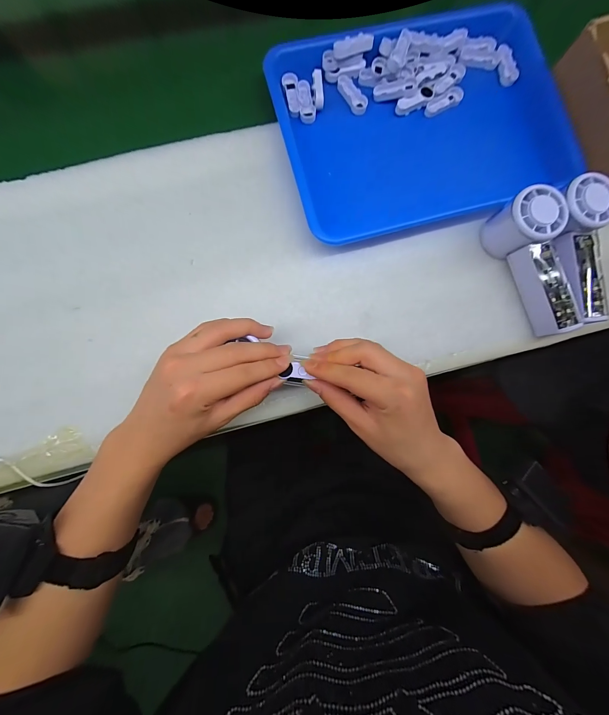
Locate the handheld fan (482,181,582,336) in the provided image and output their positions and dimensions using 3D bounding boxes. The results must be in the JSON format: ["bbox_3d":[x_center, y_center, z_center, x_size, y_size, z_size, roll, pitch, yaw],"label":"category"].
[{"bbox_3d":[0.259,-0.101,0.318,0.057,0.058,0.153,-18,84,-3],"label":"handheld fan"}]

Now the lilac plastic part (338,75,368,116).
[{"bbox_3d":[0.059,-0.327,0.357,0.021,0.008,0.051,-33,85,-5],"label":"lilac plastic part"}]

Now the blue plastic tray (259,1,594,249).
[{"bbox_3d":[0.141,-0.283,0.341,0.334,0.030,0.250,-16,84,-3],"label":"blue plastic tray"}]

